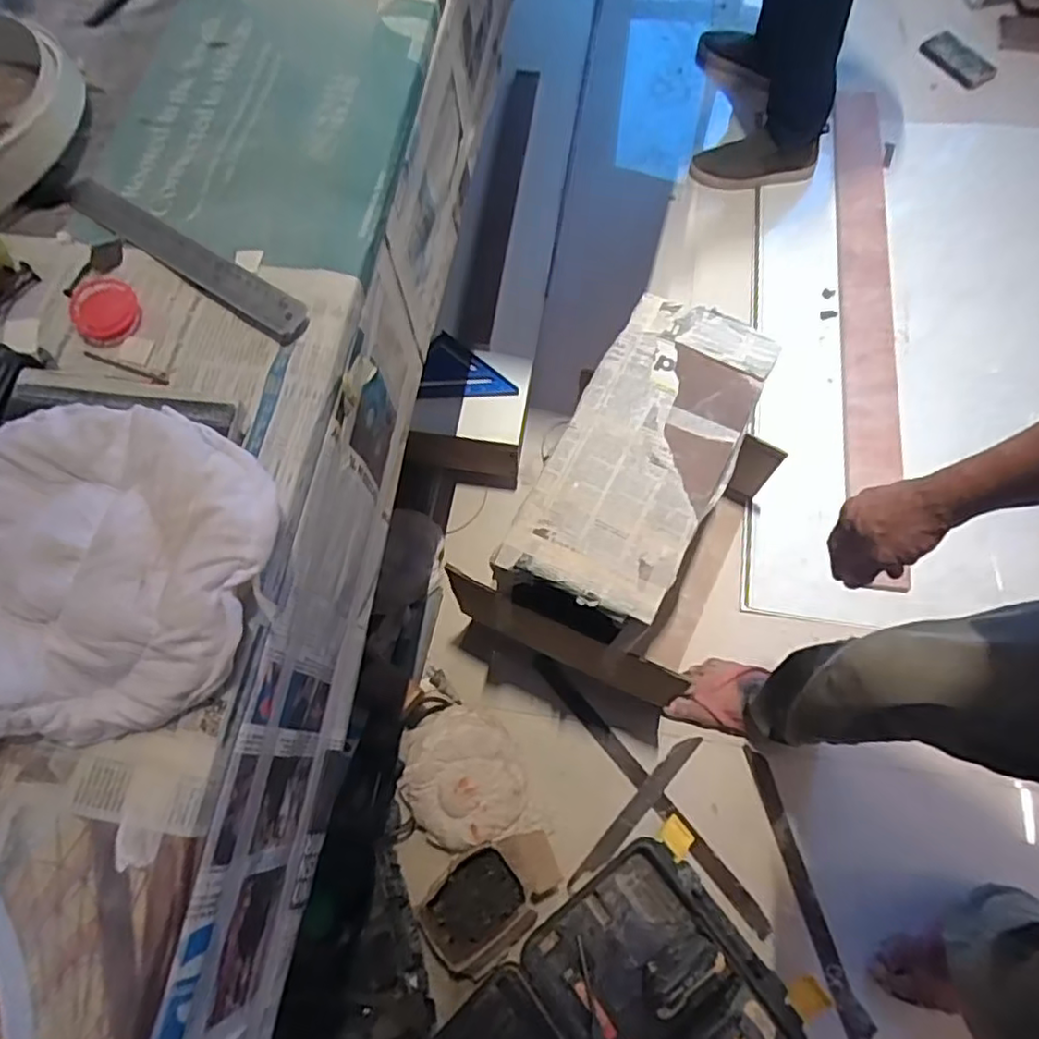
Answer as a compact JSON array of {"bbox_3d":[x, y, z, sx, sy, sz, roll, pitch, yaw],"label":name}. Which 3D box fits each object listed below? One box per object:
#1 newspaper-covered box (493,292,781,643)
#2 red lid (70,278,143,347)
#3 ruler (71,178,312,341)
[{"bbox_3d":[0.148,-0.063,0.805,0.190,0.138,0.403,26,72,12],"label":"newspaper-covered box"},{"bbox_3d":[-0.285,-0.143,0.438,0.049,0.012,0.043,23,71,10],"label":"red lid"},{"bbox_3d":[-0.241,-0.190,0.456,0.225,0.012,0.032,33,74,14],"label":"ruler"}]

